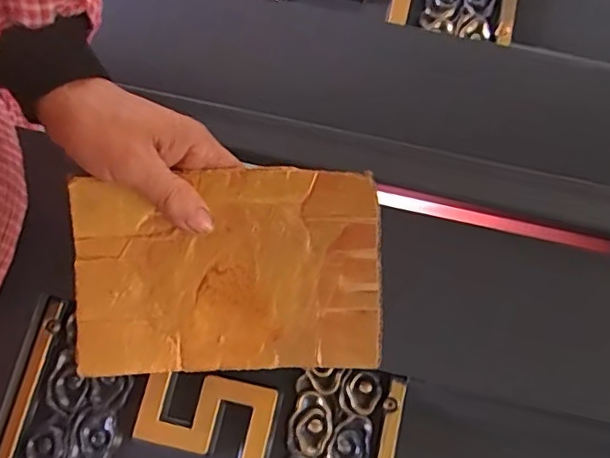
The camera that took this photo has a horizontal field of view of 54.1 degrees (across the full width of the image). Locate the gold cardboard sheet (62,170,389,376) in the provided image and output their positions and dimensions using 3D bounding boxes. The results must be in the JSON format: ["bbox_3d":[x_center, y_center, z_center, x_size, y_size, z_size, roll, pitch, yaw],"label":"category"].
[{"bbox_3d":[-0.043,0.024,0.332,0.165,0.015,0.109,-1,93,1],"label":"gold cardboard sheet"}]

